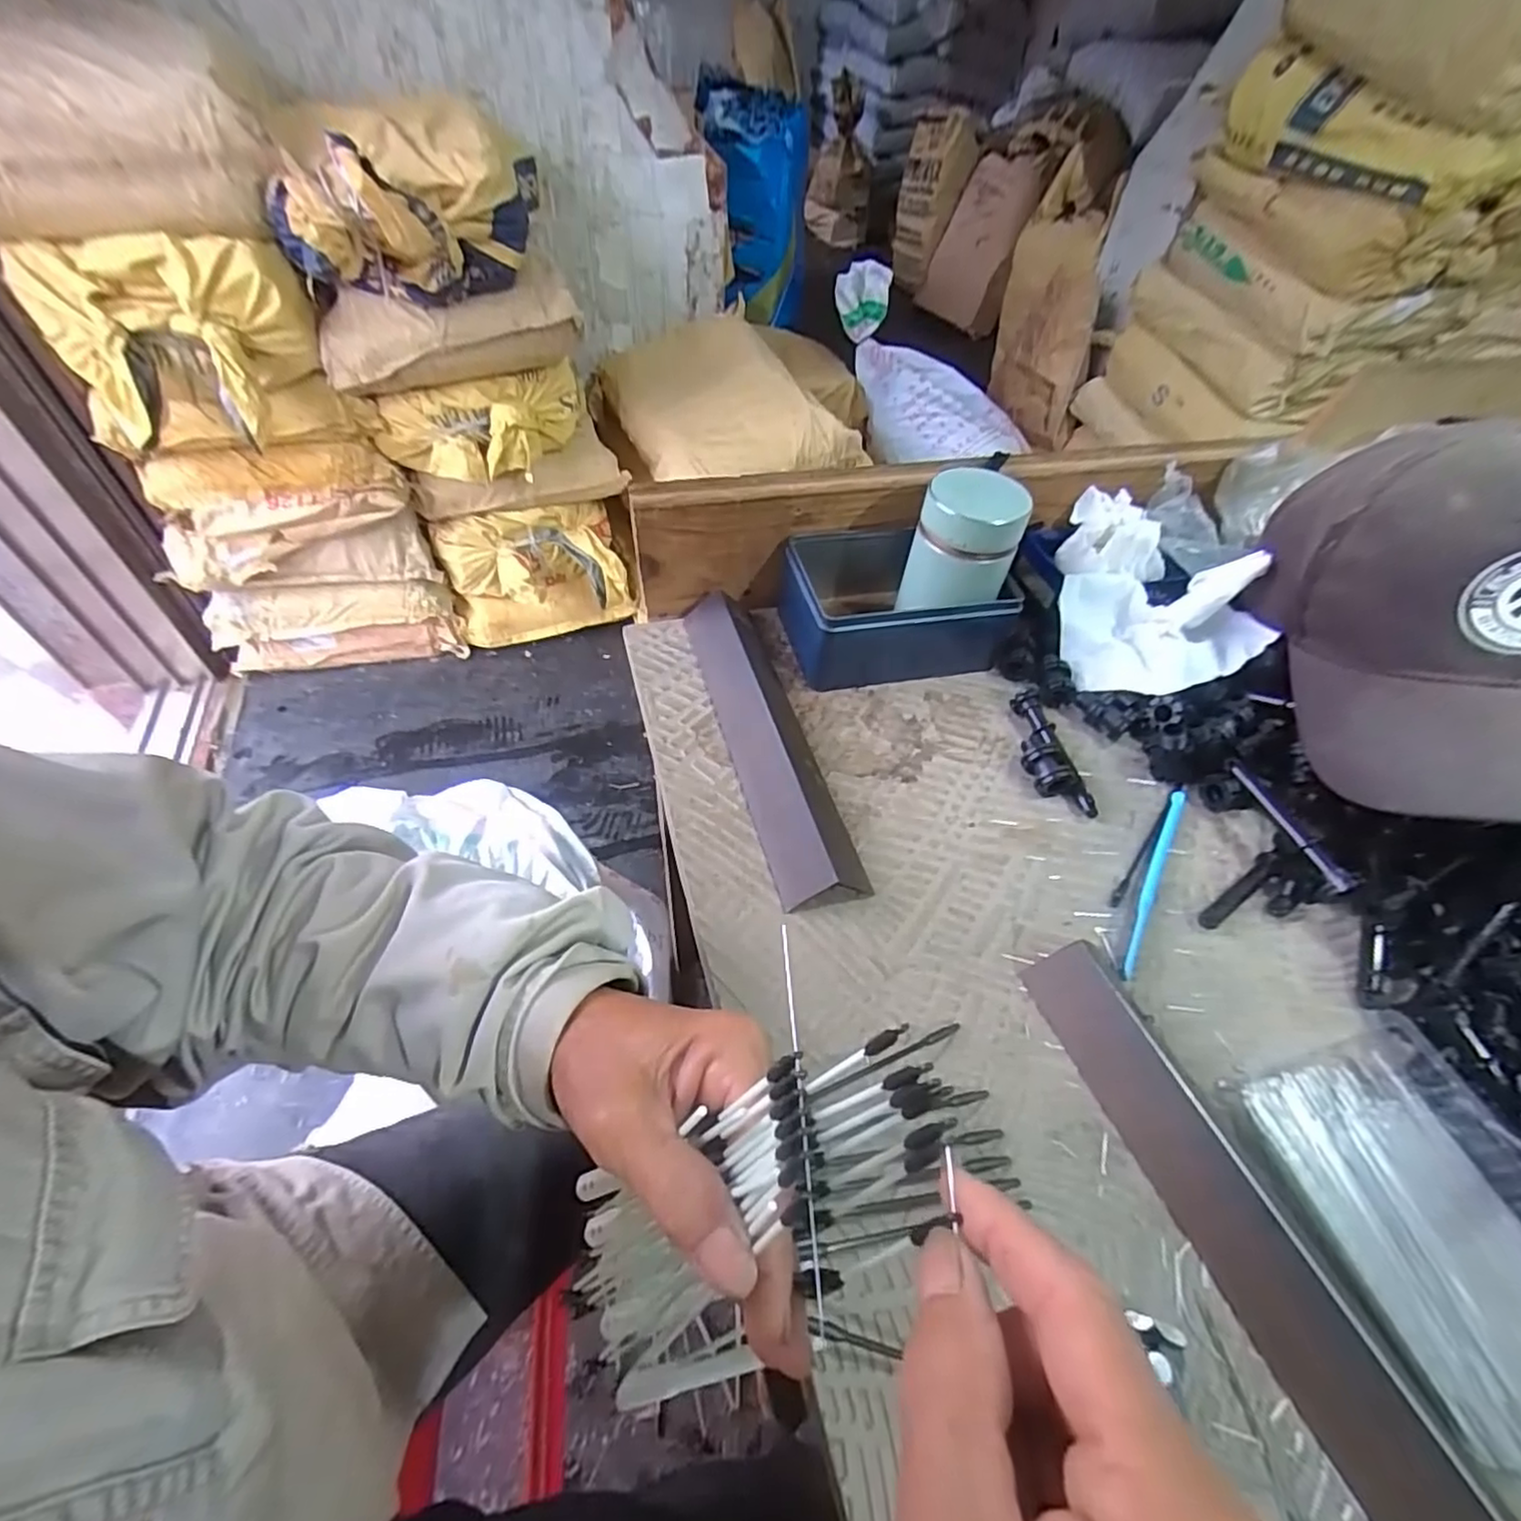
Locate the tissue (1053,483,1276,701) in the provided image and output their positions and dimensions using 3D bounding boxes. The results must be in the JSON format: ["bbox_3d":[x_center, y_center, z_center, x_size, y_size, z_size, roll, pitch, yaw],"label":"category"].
[{"bbox_3d":[0.281,-0.115,0.472,0.131,0.069,0.148,17,51,9],"label":"tissue"}]

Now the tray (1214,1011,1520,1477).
[{"bbox_3d":[0.280,0.189,0.269,0.107,0.023,0.141,-11,53,-13],"label":"tray"}]

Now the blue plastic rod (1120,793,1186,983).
[{"bbox_3d":[0.222,0.066,0.375,0.010,0.006,0.139,29,54,18],"label":"blue plastic rod"}]

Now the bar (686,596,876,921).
[{"bbox_3d":[-0.003,-0.023,0.409,0.044,0.030,0.241,-13,53,-15],"label":"bar"}]

